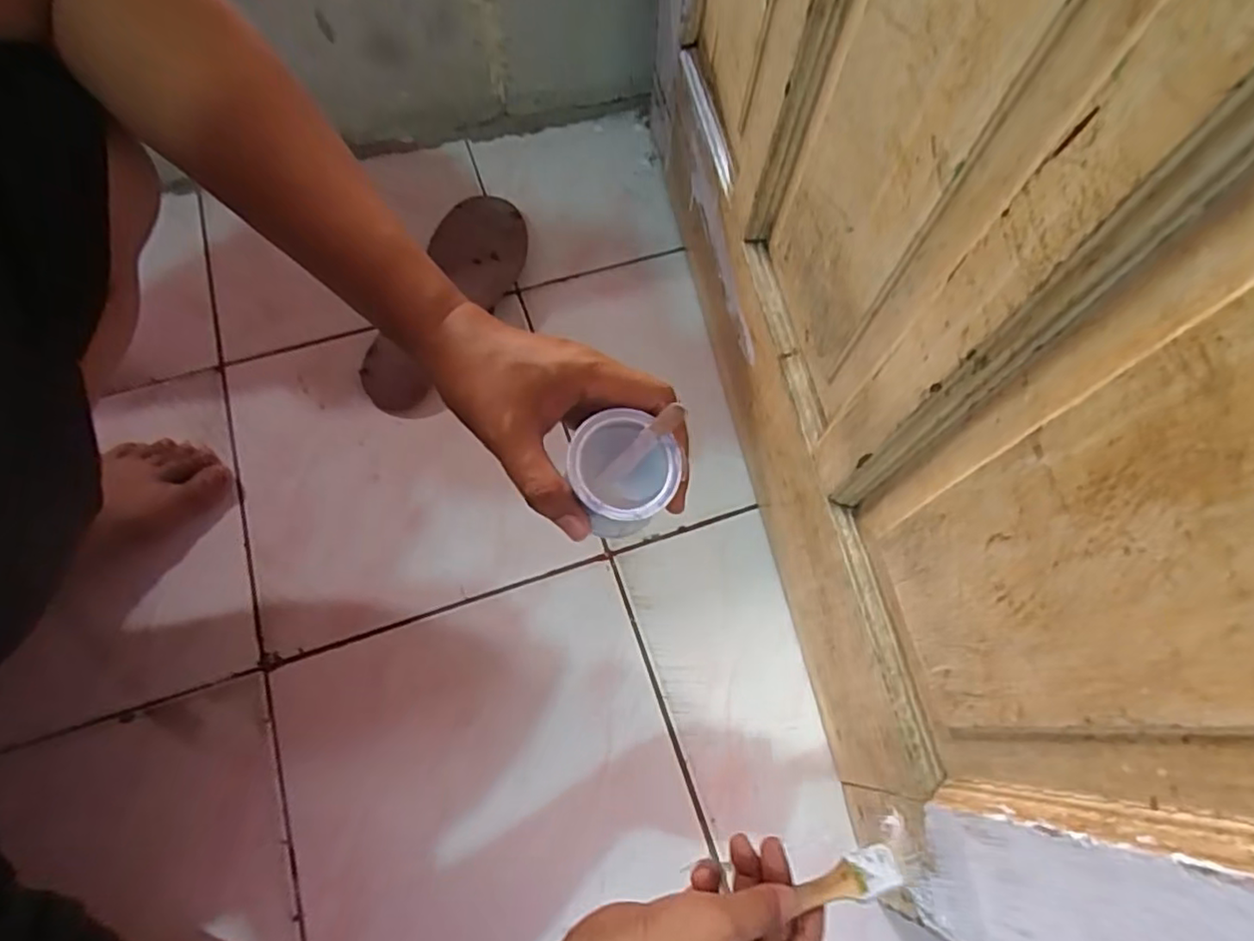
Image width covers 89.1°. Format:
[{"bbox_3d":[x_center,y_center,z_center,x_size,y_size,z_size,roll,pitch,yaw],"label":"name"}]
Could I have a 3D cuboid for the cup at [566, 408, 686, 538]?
[{"bbox_3d":[-0.004,0.006,0.337,0.054,0.058,0.054,1,68,-2],"label":"cup"}]

